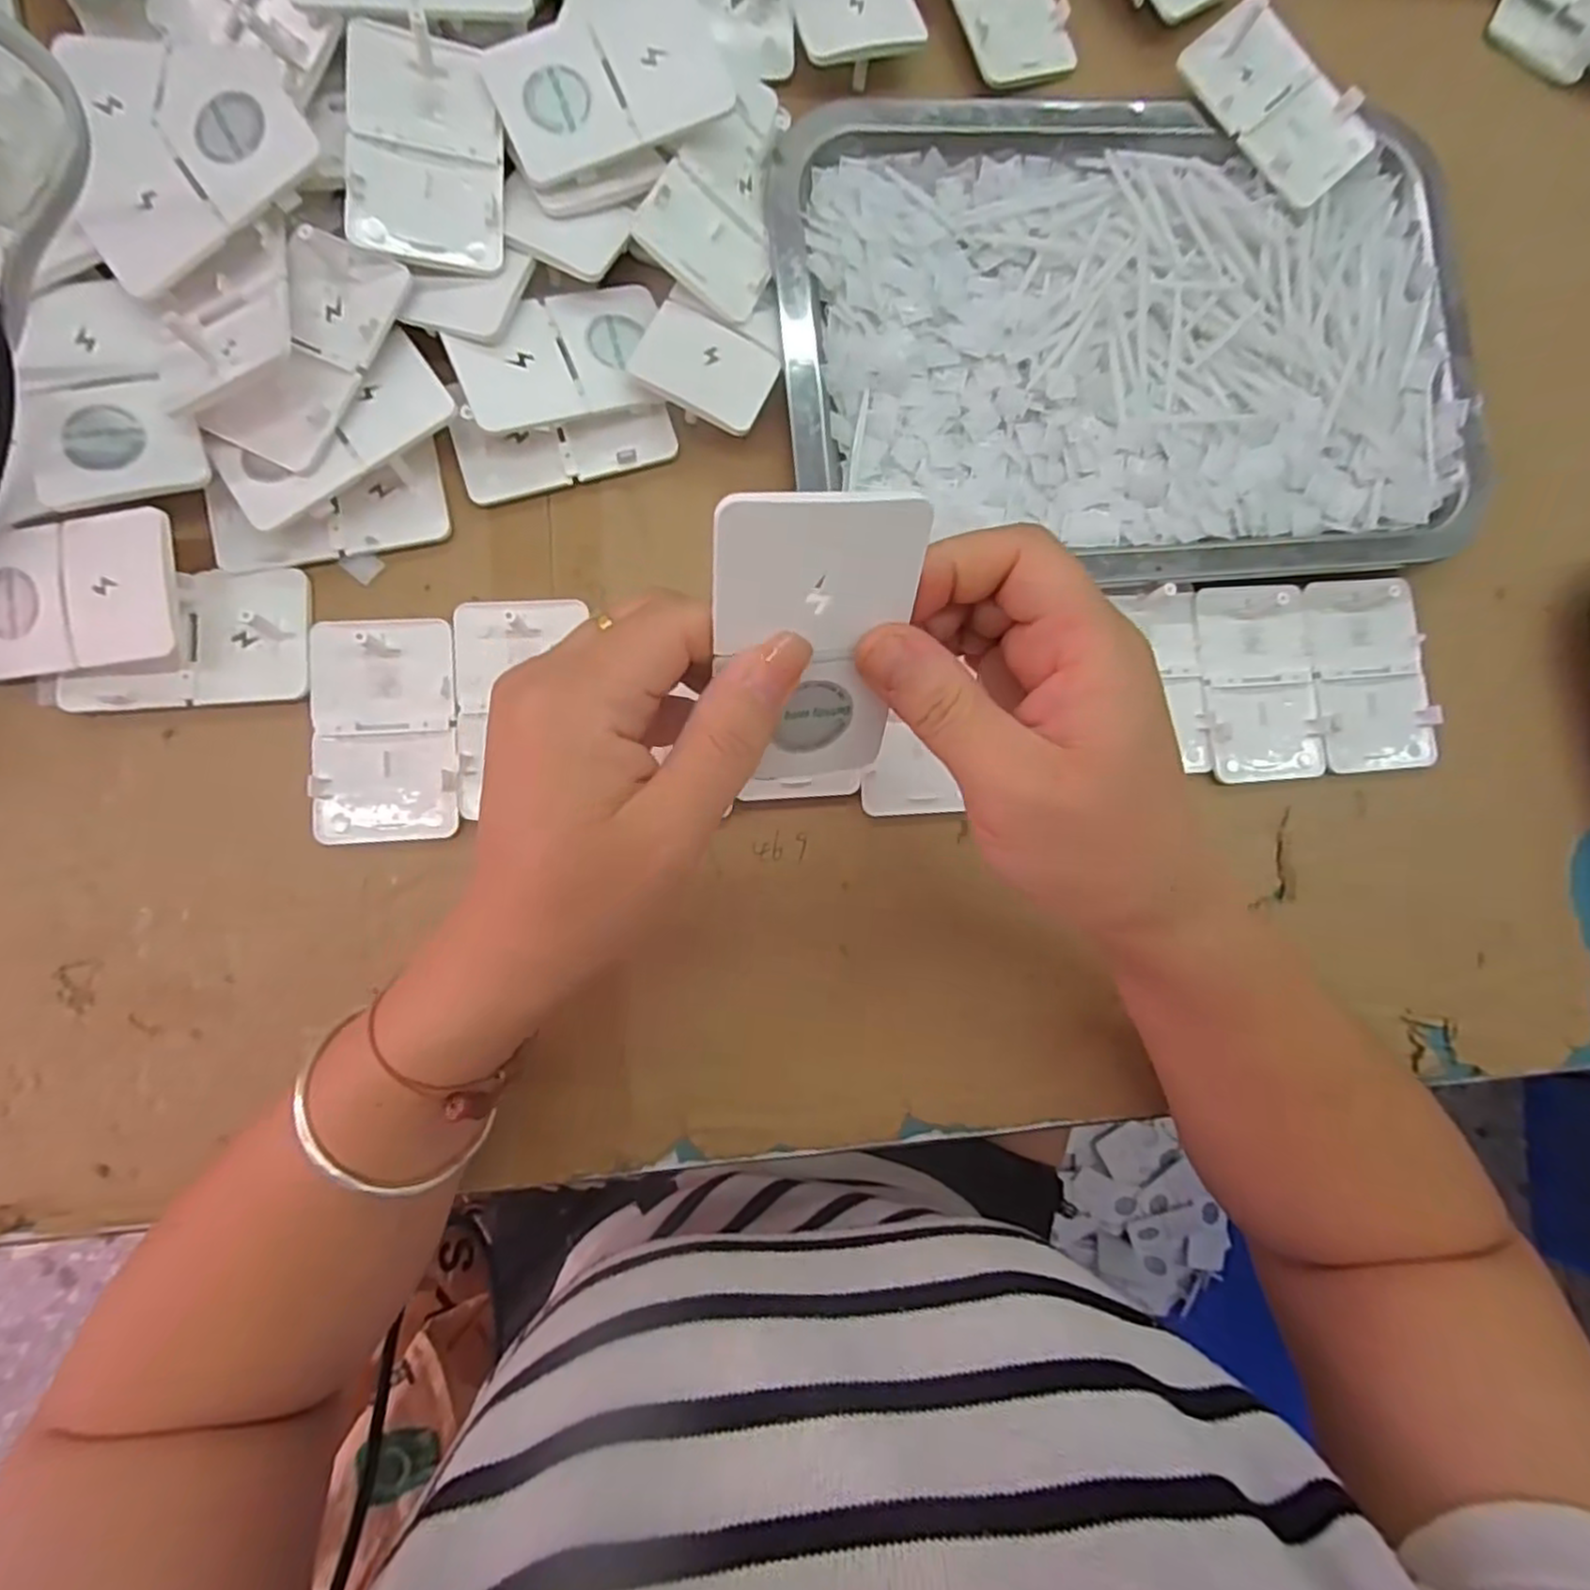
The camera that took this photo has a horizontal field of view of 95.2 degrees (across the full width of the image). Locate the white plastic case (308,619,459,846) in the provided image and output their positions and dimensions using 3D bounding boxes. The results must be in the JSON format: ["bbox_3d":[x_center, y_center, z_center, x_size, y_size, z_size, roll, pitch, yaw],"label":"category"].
[{"bbox_3d":[-0.160,-0.025,0.283,0.051,0.008,0.086,-3,88,-6],"label":"white plastic case"}]

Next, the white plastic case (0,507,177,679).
[{"bbox_3d":[-0.261,-0.071,0.260,0.085,0.004,0.050,-6,94,6],"label":"white plastic case"}]

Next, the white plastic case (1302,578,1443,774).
[{"bbox_3d":[0.255,-0.053,0.319,0.053,0.006,0.084,-5,88,-6],"label":"white plastic case"}]

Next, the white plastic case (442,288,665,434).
[{"bbox_3d":[-0.091,-0.174,0.288,0.084,0.004,0.049,-24,92,-21],"label":"white plastic case"}]

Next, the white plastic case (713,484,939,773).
[{"bbox_3d":[0.005,-0.037,0.192,0.050,0.084,0.004,-5,46,-11],"label":"white plastic case"}]

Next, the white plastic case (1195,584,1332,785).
[{"bbox_3d":[0.205,-0.049,0.318,0.053,0.006,0.086,-3,88,-6],"label":"white plastic case"}]

